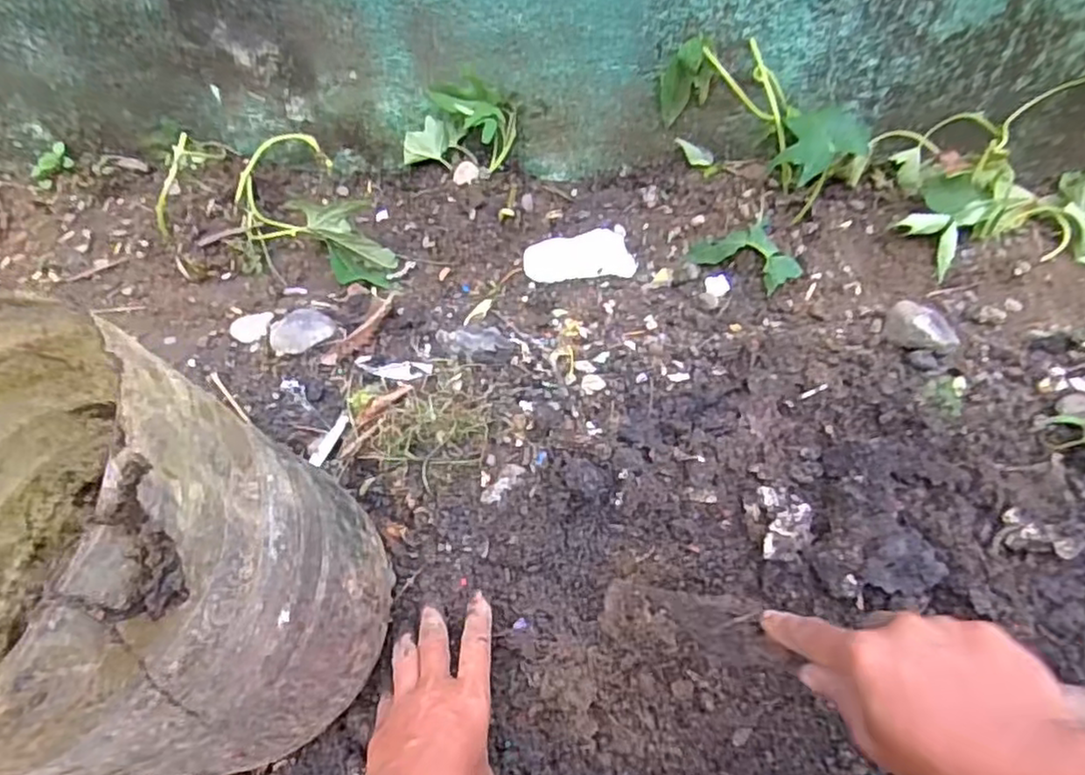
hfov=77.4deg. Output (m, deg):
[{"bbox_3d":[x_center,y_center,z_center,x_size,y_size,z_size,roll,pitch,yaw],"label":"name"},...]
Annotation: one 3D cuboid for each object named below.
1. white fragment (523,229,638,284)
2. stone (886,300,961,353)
[{"bbox_3d":[0.038,-0.137,0.711,0.112,0.011,0.072,-11,57,-6],"label":"white fragment"},{"bbox_3d":[0.344,-0.050,0.616,0.060,0.034,0.037,30,60,18],"label":"stone"}]

